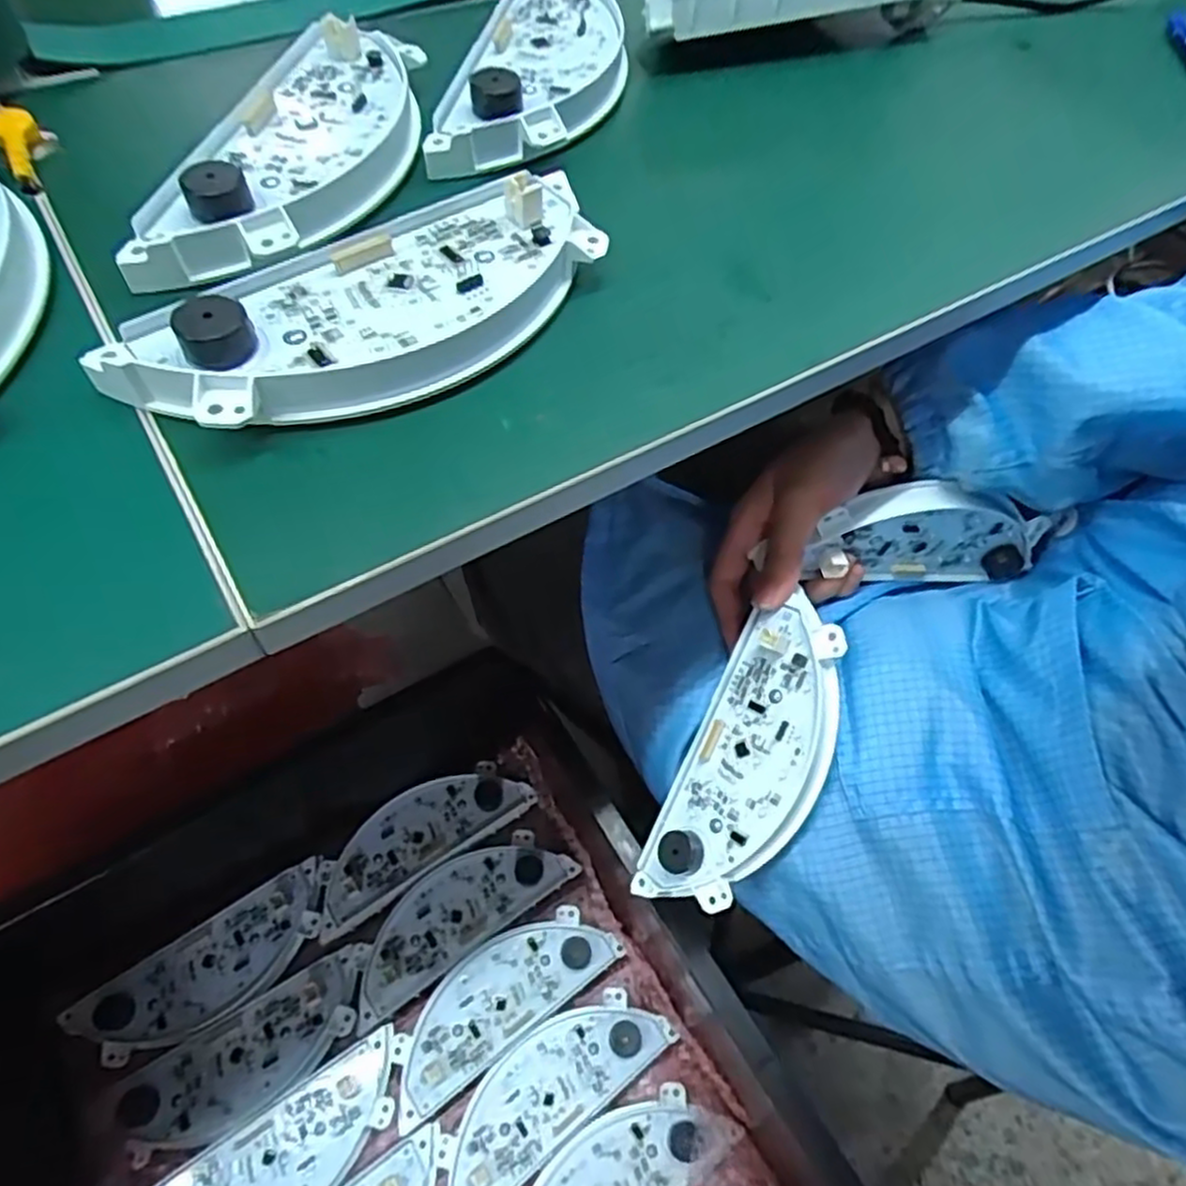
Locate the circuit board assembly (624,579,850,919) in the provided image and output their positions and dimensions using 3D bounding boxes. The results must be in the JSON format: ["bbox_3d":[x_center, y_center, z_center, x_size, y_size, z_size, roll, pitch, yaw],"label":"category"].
[{"bbox_3d":[0.077,0.086,0.377,0.069,0.016,0.163,22,89,39],"label":"circuit board assembly"}]

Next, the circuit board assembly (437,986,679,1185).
[{"bbox_3d":[-0.032,0.325,0.487,0.169,0.015,0.061,-32,65,-21],"label":"circuit board assembly"}]

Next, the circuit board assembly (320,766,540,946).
[{"bbox_3d":[-0.134,0.182,0.569,0.171,0.012,0.062,-29,64,-20],"label":"circuit board assembly"}]

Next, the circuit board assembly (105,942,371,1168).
[{"bbox_3d":[-0.225,0.308,0.493,0.168,0.010,0.063,-26,63,-18],"label":"circuit board assembly"}]

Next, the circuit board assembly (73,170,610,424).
[{"bbox_3d":[-0.070,-0.097,0.246,0.168,0.024,0.072,-26,63,-19],"label":"circuit board assembly"}]

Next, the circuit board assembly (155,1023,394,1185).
[{"bbox_3d":[-0.199,0.355,0.461,0.172,0.008,0.061,-29,64,-20],"label":"circuit board assembly"}]

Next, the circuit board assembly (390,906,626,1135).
[{"bbox_3d":[-0.066,0.278,0.514,0.167,0.009,0.062,-31,65,-21],"label":"circuit board assembly"}]

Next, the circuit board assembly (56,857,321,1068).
[{"bbox_3d":[-0.267,0.263,0.518,0.170,0.011,0.063,-30,64,-20],"label":"circuit board assembly"}]

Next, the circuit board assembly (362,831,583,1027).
[{"bbox_3d":[-0.100,0.230,0.544,0.171,0.005,0.063,-29,64,-20],"label":"circuit board assembly"}]

